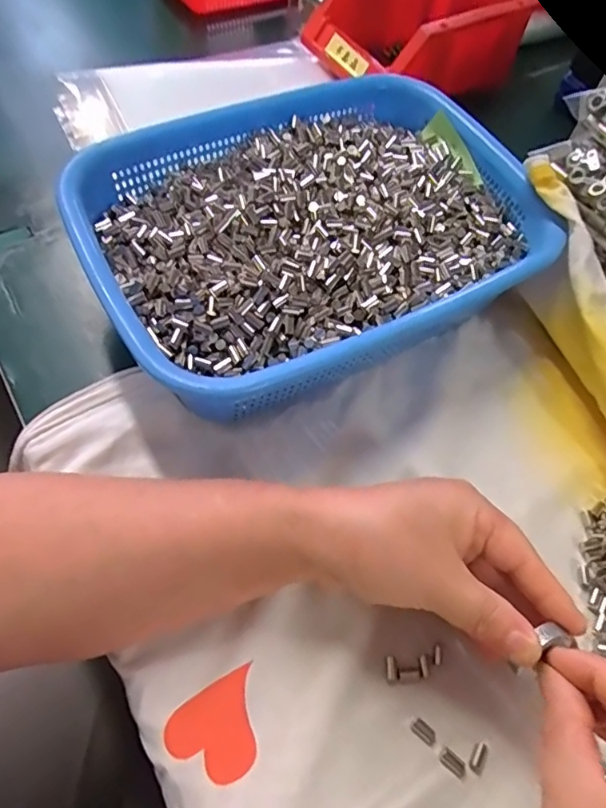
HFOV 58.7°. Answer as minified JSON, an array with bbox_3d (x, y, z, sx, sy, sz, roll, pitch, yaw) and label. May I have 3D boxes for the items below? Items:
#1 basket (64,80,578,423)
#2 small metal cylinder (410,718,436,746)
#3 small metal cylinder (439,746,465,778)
[{"bbox_3d":[0.006,-0.109,0.356,0.274,0.075,0.211,-28,65,-17],"label":"basket"},{"bbox_3d":[0.058,0.157,0.258,0.012,0.004,0.007,37,65,17],"label":"small metal cylinder"},{"bbox_3d":[0.071,0.168,0.252,0.013,0.004,0.007,33,64,15],"label":"small metal cylinder"}]

